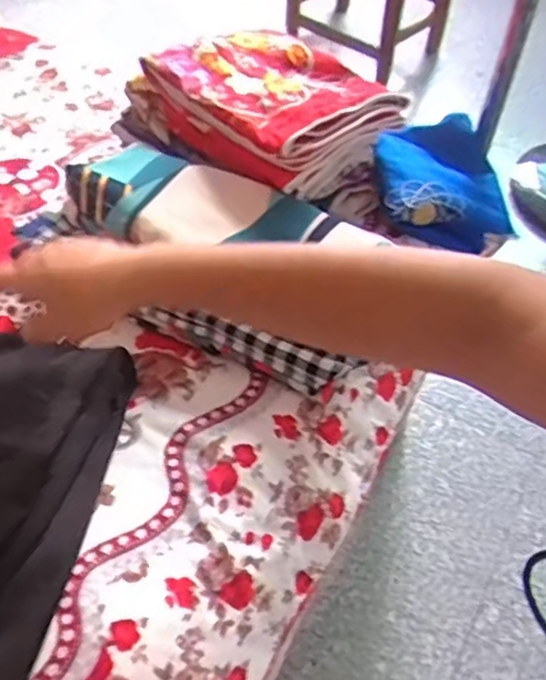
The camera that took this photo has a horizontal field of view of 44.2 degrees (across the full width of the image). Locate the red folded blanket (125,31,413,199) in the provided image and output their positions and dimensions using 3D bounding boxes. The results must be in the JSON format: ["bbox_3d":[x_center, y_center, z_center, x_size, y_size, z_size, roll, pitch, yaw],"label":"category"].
[{"bbox_3d":[-0.003,-0.233,0.648,0.207,0.066,0.163,40,60,23],"label":"red folded blanket"}]

